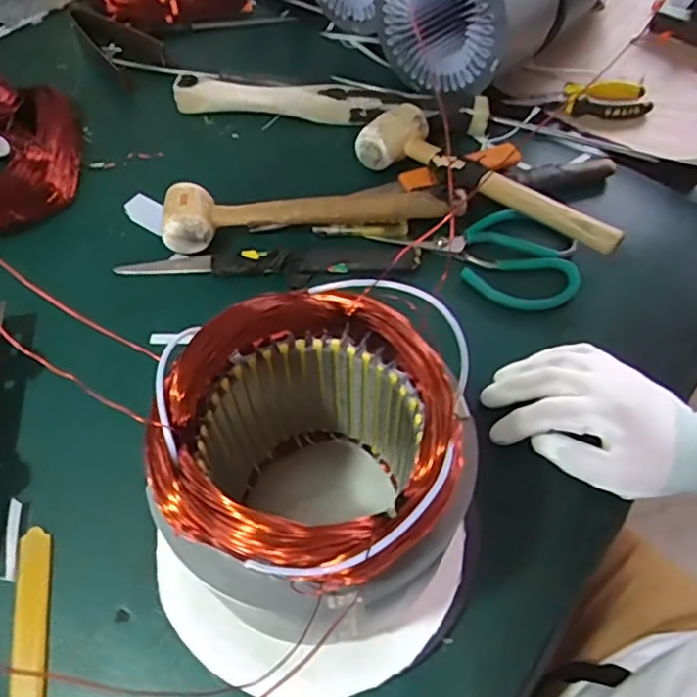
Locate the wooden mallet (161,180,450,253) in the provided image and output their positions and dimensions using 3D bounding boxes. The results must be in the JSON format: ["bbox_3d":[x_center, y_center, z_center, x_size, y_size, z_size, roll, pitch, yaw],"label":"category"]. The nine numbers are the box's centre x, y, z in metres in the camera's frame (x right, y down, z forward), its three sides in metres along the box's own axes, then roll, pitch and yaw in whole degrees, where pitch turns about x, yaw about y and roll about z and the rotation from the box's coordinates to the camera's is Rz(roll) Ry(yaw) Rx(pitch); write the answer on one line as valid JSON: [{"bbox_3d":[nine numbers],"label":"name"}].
[{"bbox_3d":[-0.035,-0.112,0.528,0.246,0.043,0.053,0,58,-2],"label":"wooden mallet"}]

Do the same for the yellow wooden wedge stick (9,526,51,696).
[{"bbox_3d":[-0.195,0.192,0.362,0.019,0.007,0.161,-9,59,-7],"label":"yellow wooden wedge stick"}]

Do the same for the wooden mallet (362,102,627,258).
[{"bbox_3d":[0.129,-0.151,0.549,0.247,0.046,0.069,32,63,17],"label":"wooden mallet"}]

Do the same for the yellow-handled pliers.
[{"bbox_3d":[0.251,-0.274,0.653,0.151,0.016,0.059,2,58,0],"label":"yellow-handled pliers"}]

